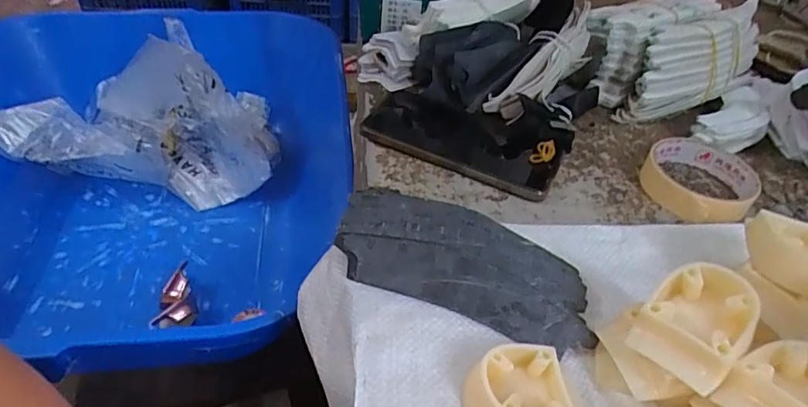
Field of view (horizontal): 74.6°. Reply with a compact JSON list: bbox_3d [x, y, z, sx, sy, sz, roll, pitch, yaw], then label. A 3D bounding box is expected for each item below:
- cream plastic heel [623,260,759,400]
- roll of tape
[{"bbox_3d":[0.152,0.060,0.274,0.053,0.033,0.045,-29,52,-34],"label":"cream plastic heel"},{"bbox_3d":[0.241,-0.021,0.434,0.082,0.024,0.100,30,48,26],"label":"roll of tape"}]

